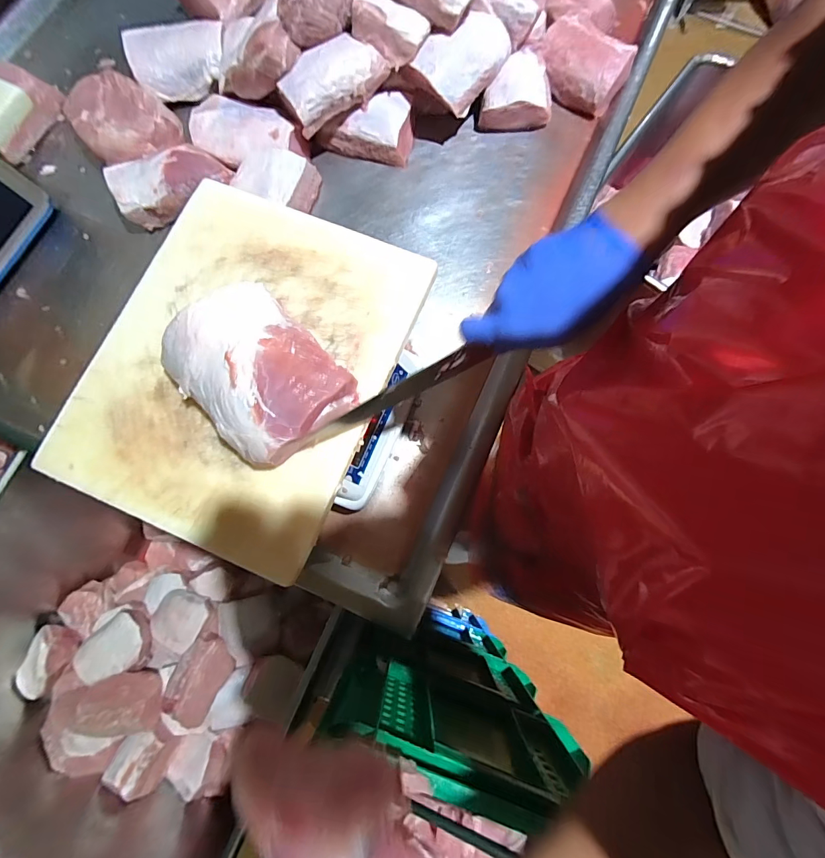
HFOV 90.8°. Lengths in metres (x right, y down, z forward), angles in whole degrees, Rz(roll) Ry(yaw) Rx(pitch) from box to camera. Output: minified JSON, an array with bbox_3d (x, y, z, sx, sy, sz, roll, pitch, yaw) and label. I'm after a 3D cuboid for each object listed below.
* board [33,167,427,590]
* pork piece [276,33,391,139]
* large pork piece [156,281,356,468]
[{"bbox_3d":[-0.183,-0.076,0.436,0.304,0.021,0.367,22,78,5],"label":"board"},{"bbox_3d":[-0.122,-0.543,0.634,0.158,0.057,0.074,-29,78,-6],"label":"pork piece"},{"bbox_3d":[-0.153,-0.055,0.402,0.171,0.066,0.127,43,81,9],"label":"large pork piece"}]

